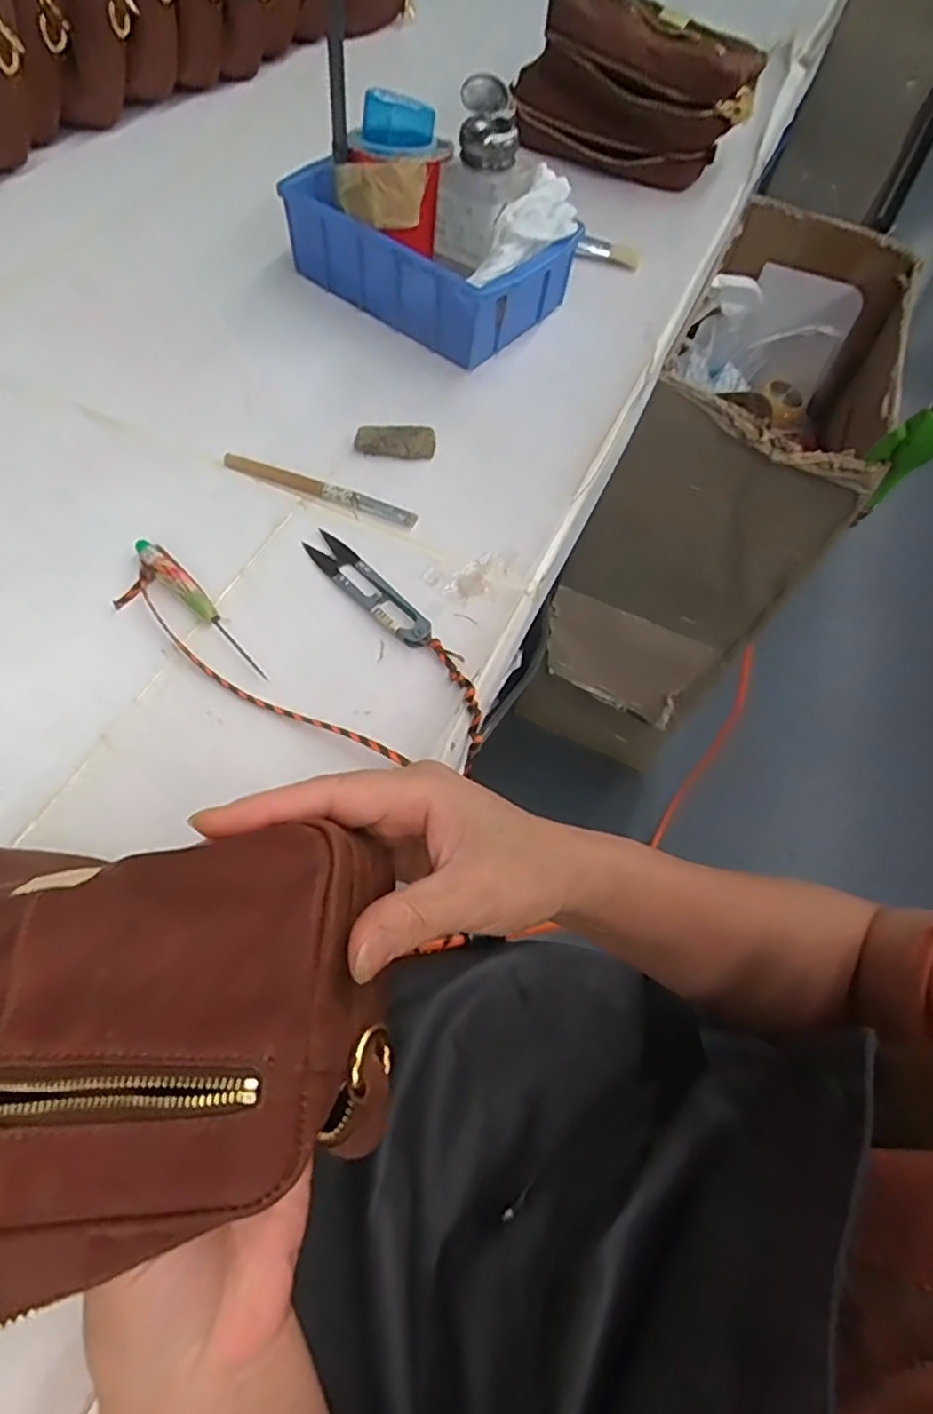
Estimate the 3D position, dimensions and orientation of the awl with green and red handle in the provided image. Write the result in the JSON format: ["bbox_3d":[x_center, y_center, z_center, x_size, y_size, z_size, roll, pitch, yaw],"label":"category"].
[{"bbox_3d":[-0.147,-0.057,0.375,0.115,0.011,0.015,41,65,18],"label":"awl with green and red handle"}]

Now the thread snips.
[{"bbox_3d":[-0.057,-0.070,0.393,0.021,0.006,0.101,-37,69,-23],"label":"thread snips"}]

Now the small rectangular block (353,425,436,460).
[{"bbox_3d":[-0.047,-0.175,0.450,0.052,0.014,0.019,2,59,-3],"label":"small rectangular block"}]

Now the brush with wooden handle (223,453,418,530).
[{"bbox_3d":[-0.094,-0.138,0.433,0.131,0.009,0.012,19,60,6],"label":"brush with wooden handle"}]

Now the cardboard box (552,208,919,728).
[{"bbox_3d":[0.331,-0.288,0.872,0.242,0.429,0.453,28,62,8],"label":"cardboard box"}]

